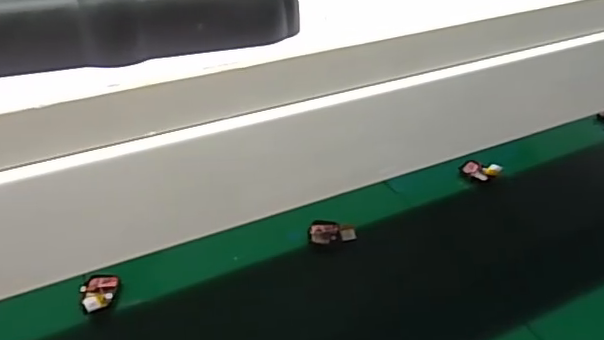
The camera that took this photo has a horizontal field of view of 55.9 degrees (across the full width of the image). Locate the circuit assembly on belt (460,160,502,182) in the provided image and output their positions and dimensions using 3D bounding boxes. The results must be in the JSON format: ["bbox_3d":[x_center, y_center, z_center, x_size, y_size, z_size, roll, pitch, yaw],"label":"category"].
[{"bbox_3d":[0.257,-0.002,0.819,0.056,0.017,0.035,15,37,16],"label":"circuit assembly on belt"}]

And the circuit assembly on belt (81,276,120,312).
[{"bbox_3d":[-0.221,0.131,0.617,0.033,0.011,0.054,5,36,2],"label":"circuit assembly on belt"}]

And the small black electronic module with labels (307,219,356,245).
[{"bbox_3d":[0.037,0.077,0.704,0.056,0.015,0.028,-1,36,-5],"label":"small black electronic module with labels"}]

